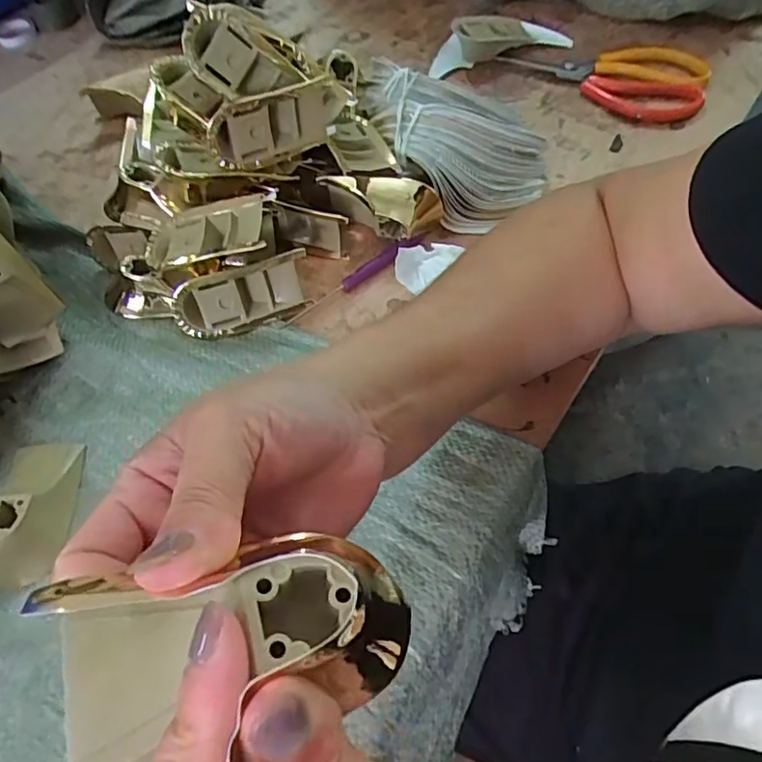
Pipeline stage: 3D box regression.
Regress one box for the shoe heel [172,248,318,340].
[{"bbox_3d":[-0.094,-0.057,0.402,0.090,0.041,0.019,-20,57,-8],"label":"shoe heel"}]

